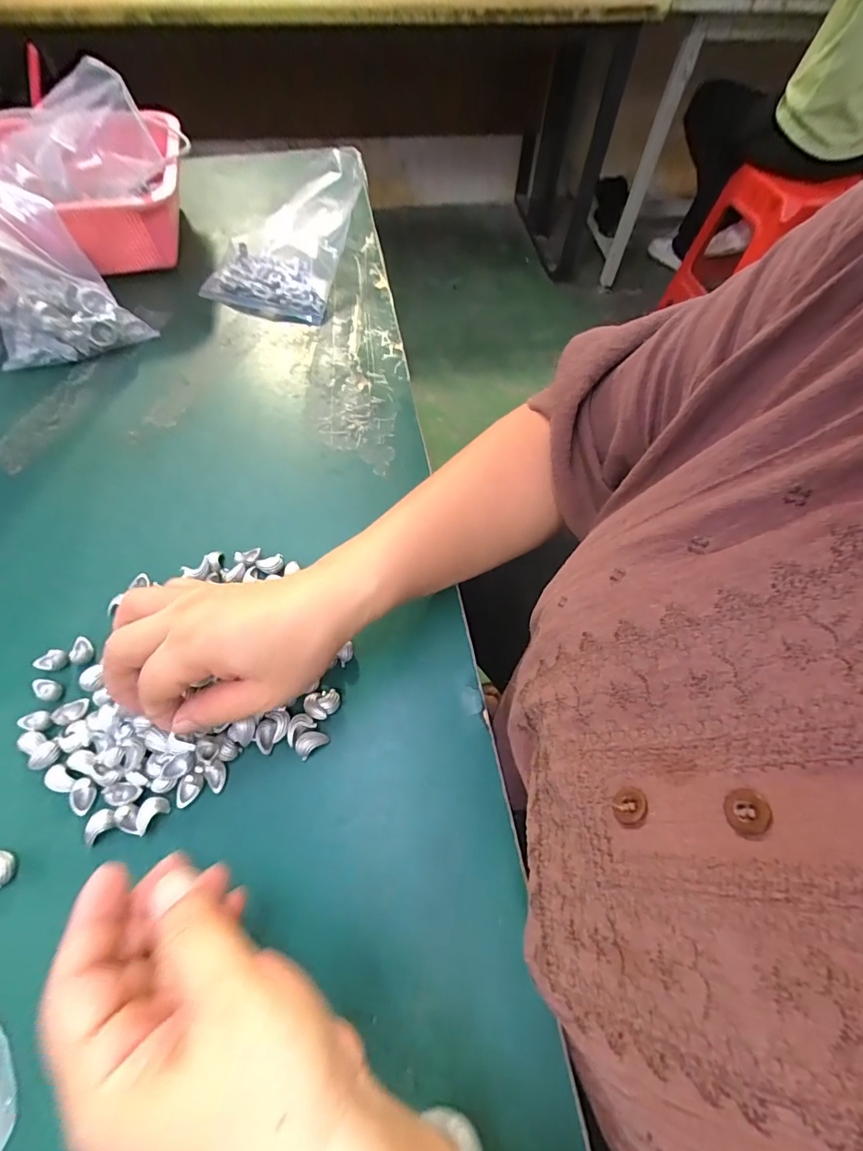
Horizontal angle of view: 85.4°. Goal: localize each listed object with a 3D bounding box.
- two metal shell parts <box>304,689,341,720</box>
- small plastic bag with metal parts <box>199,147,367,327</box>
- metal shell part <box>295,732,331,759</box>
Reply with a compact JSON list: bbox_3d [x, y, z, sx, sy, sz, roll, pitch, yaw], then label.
[{"bbox_3d":[-0.069,0.083,0.300,0.022,0.009,0.017,-16,63,-10],"label":"two metal shell parts"},{"bbox_3d":[-0.158,-0.374,0.507,0.138,0.083,0.178,17,62,8],"label":"small plastic bag with metal parts"},{"bbox_3d":[-0.074,0.103,0.289,0.019,0.007,0.012,-35,67,-18],"label":"metal shell part"}]

